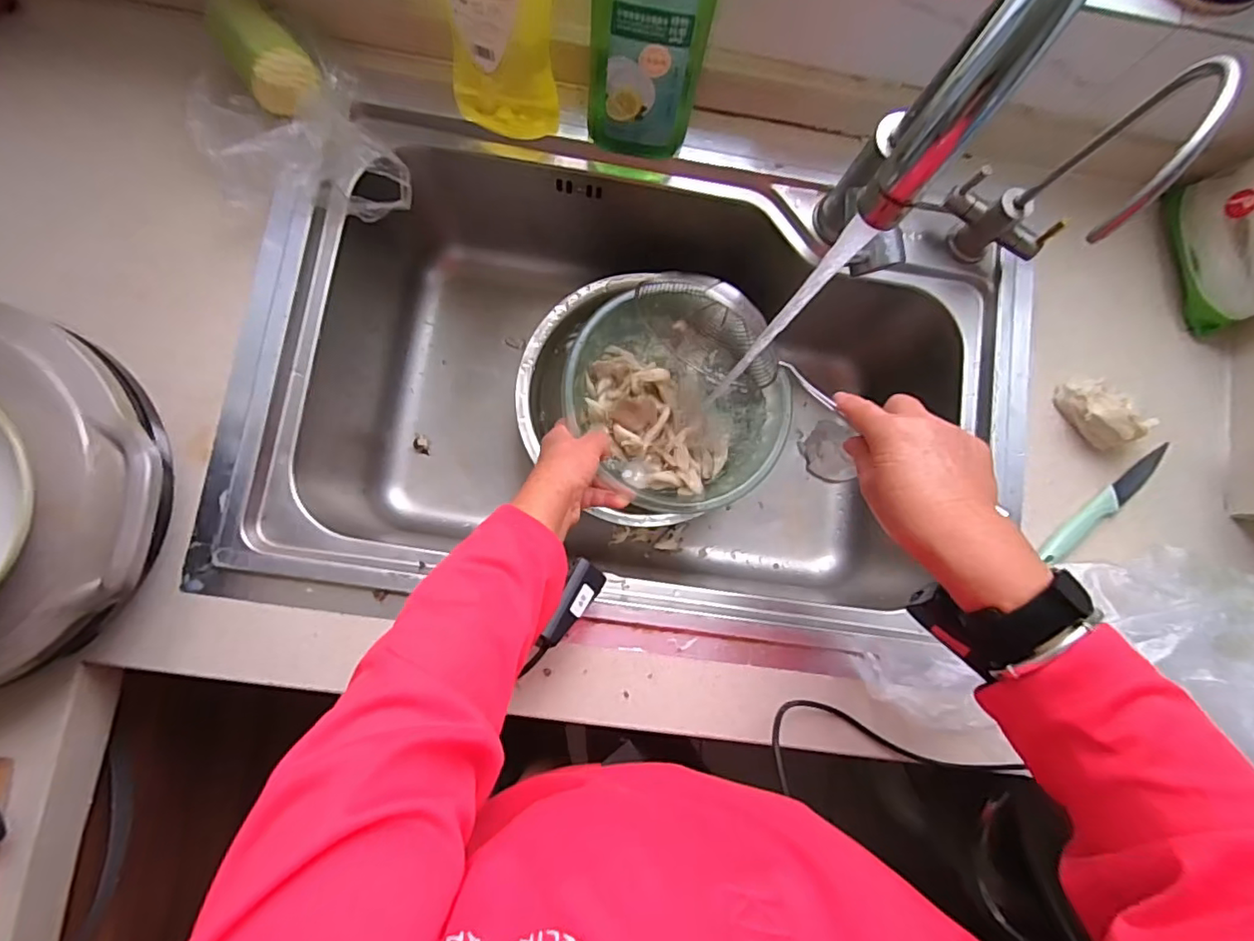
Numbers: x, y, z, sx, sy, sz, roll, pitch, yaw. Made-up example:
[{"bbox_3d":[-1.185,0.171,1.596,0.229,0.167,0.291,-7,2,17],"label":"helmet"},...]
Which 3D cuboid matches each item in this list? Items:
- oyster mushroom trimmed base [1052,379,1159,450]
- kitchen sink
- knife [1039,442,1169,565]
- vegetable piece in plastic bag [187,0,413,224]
[{"bbox_3d":[0.435,-0.055,0.520,0.042,0.044,0.071,-34,87,-7],"label":"oyster mushroom trimmed base"},{"bbox_3d":[0.012,-0.064,0.609,0.712,0.241,0.484,9,83,-3],"label":"kitchen sink"},{"bbox_3d":[0.444,0.031,0.530,0.162,0.011,0.025,-39,87,-7],"label":"knife"},{"bbox_3d":[-0.300,-0.304,0.499,0.144,0.069,0.186,-29,86,-7],"label":"vegetable piece in plastic bag"}]

